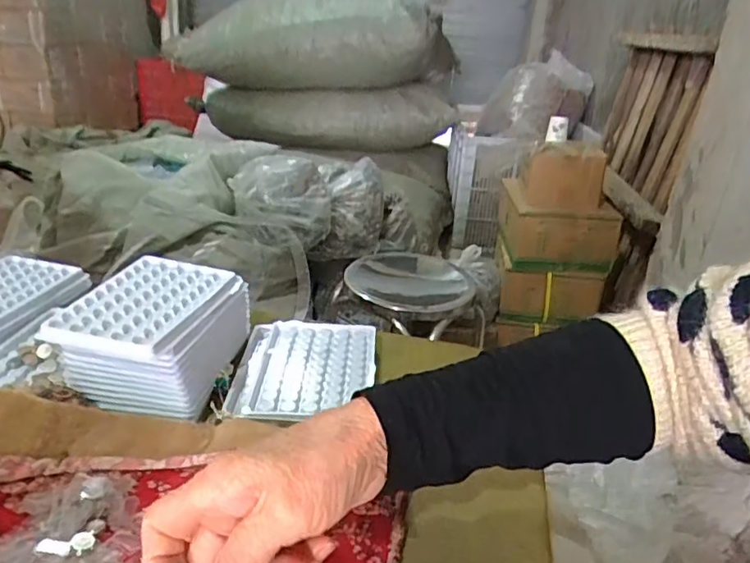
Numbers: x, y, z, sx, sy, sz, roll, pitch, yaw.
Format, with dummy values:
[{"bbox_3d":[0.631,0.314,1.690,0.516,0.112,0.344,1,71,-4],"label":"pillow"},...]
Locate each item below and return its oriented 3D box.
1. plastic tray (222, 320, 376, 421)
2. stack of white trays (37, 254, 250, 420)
[{"bbox_3d":[-0.055,0.070,0.472,0.109,0.015,0.131,4,25,-2],"label":"plastic tray"},{"bbox_3d":[-0.165,0.038,0.445,0.105,0.063,0.131,8,25,6],"label":"stack of white trays"}]

